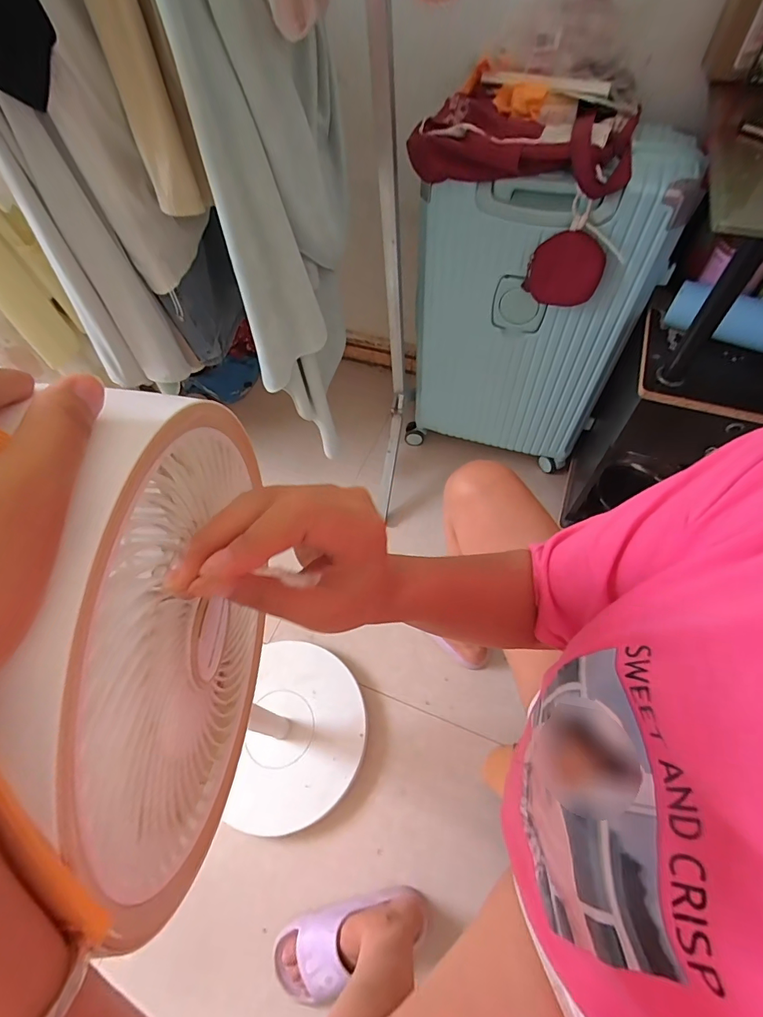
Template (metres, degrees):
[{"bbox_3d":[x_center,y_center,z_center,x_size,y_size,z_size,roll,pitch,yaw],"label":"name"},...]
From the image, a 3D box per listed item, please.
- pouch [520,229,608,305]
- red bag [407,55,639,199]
[{"bbox_3d":[0.306,-0.398,0.712,0.114,0.117,0.023,17,61,15],"label":"pouch"},{"bbox_3d":[0.216,-0.576,0.649,0.325,0.085,0.201,14,61,13],"label":"red bag"}]

